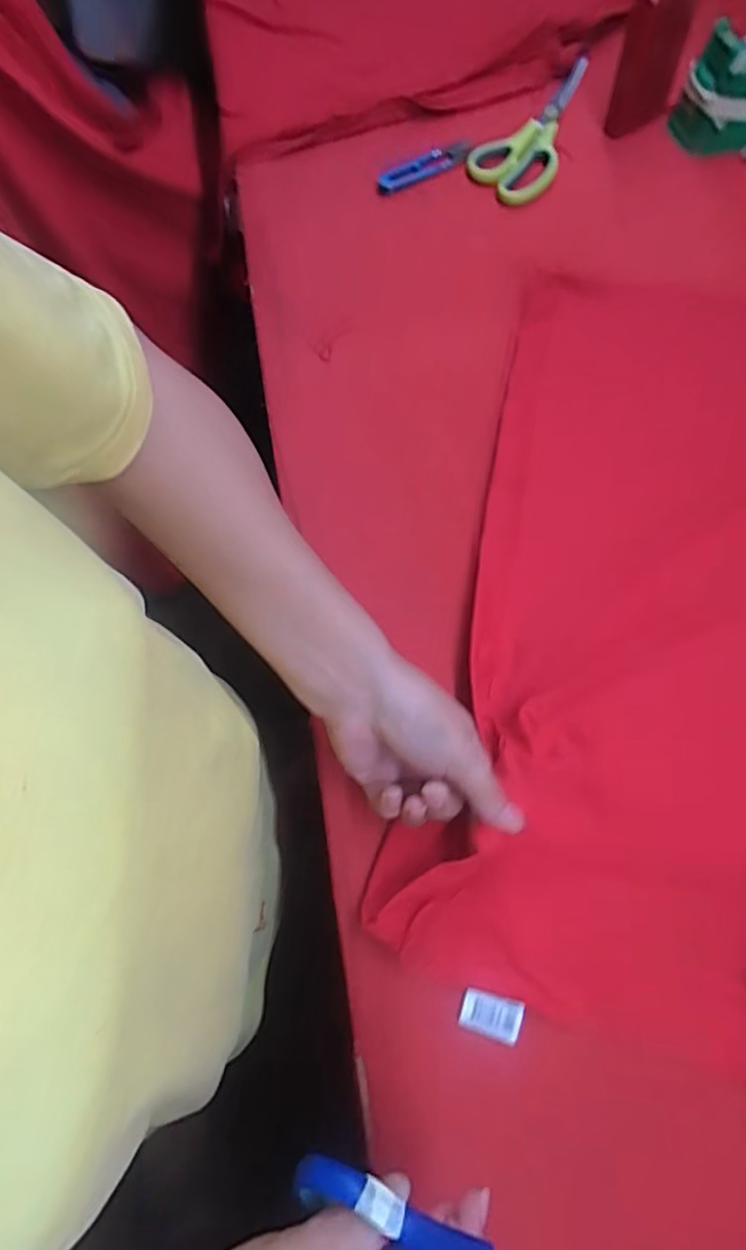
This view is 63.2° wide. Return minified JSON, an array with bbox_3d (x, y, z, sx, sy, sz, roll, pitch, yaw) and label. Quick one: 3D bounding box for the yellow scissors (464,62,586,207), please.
[{"bbox_3d":[0.144,-0.449,0.541,0.072,0.013,0.174,24,73,8],"label":"yellow scissors"}]

